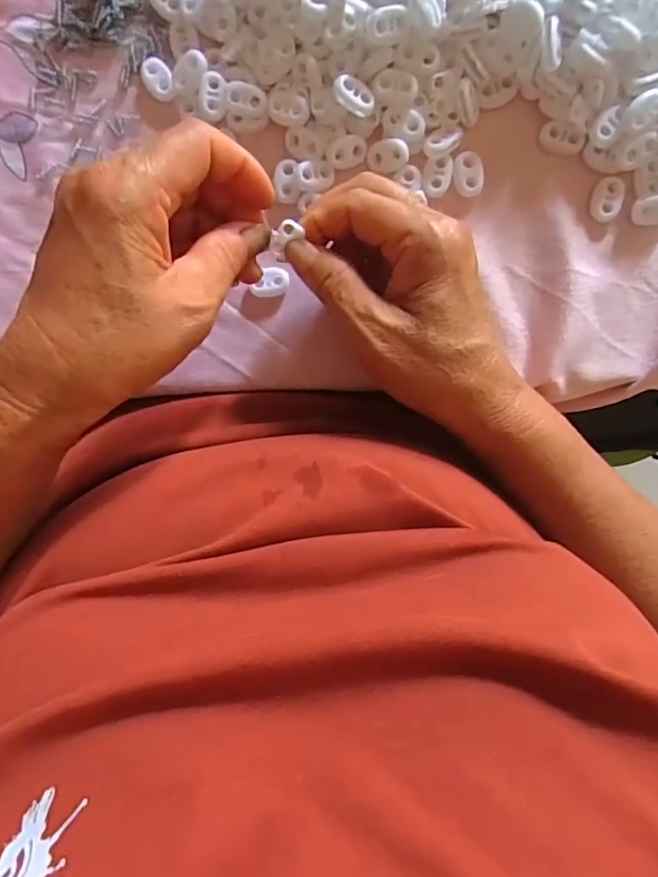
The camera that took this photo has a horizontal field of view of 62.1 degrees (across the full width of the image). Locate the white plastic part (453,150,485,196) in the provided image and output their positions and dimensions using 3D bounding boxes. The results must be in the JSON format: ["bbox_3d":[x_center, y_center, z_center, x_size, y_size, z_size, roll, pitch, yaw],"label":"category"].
[{"bbox_3d":[0.073,-0.139,0.288,0.015,0.007,0.023,-3,96,4],"label":"white plastic part"}]

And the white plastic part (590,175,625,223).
[{"bbox_3d":[0.145,-0.124,0.283,0.015,0.004,0.023,8,96,3],"label":"white plastic part"}]

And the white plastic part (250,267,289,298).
[{"bbox_3d":[-0.032,-0.085,0.299,0.022,0.005,0.014,-20,94,6],"label":"white plastic part"}]

